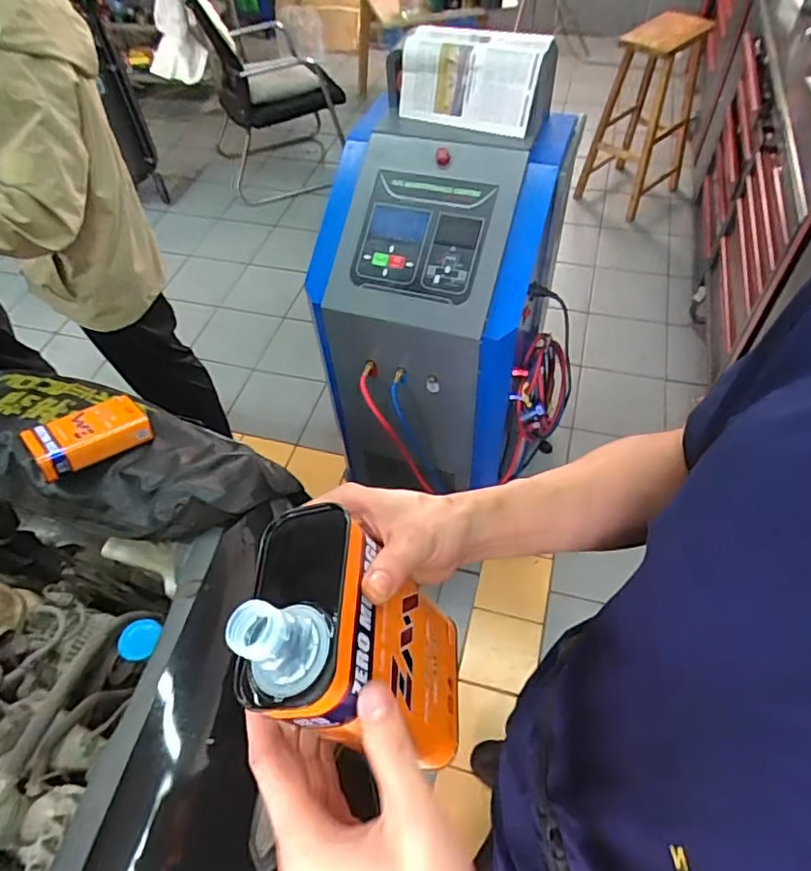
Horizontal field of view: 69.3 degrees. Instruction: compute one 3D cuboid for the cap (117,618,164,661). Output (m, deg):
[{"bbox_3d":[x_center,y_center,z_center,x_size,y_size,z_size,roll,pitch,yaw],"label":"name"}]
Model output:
[{"bbox_3d":[-0.399,0.305,0.878,0.055,0.011,0.060,-2,52,2],"label":"cap"}]

